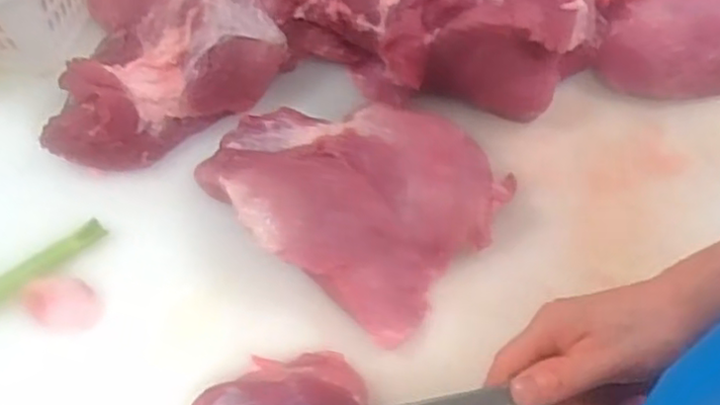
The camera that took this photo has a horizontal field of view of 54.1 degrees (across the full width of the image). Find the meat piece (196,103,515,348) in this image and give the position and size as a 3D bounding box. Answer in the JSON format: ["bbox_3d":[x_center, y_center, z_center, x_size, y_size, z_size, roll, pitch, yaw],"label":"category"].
[{"bbox_3d":[-0.008,-0.022,0.641,0.252,0.050,0.202,35,65,23],"label":"meat piece"}]

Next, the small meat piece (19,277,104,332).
[{"bbox_3d":[-0.261,0.089,0.614,0.063,0.025,0.043,4,57,7],"label":"small meat piece"}]

